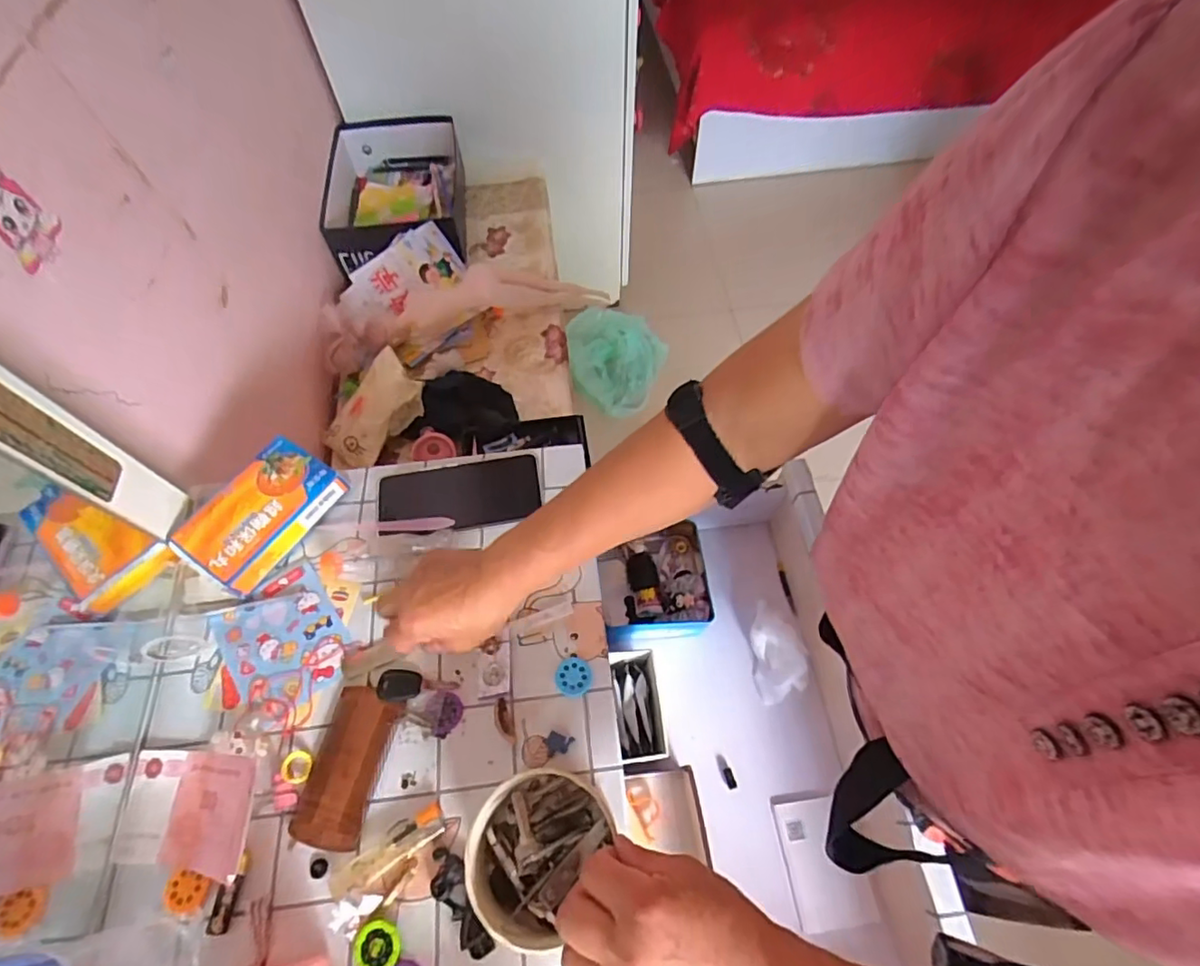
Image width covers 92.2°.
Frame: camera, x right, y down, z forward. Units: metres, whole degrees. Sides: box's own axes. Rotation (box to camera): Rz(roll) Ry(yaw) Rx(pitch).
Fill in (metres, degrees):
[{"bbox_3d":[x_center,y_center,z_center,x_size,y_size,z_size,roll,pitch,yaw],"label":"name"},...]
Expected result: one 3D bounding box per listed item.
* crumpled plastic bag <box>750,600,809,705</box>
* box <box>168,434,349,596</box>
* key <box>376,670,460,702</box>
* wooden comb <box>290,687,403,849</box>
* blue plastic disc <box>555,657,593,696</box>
[{"bbox_3d":[0.188,0.174,0.608,0.052,0.036,0.105,-3,61,0],"label":"crumpled plastic bag"},{"bbox_3d":[-0.317,0.026,0.541,0.087,0.027,0.134,30,66,16],"label":"box"},{"bbox_3d":[-0.152,0.171,0.480,0.062,0.013,0.026,6,61,5],"label":"key"},{"bbox_3d":[-0.198,0.220,0.451,0.054,0.010,0.111,10,62,7],"label":"wooden comb"},{"bbox_3d":[-0.022,0.160,0.479,0.030,0.004,0.030,-1,61,1],"label":"blue plastic disc"}]

